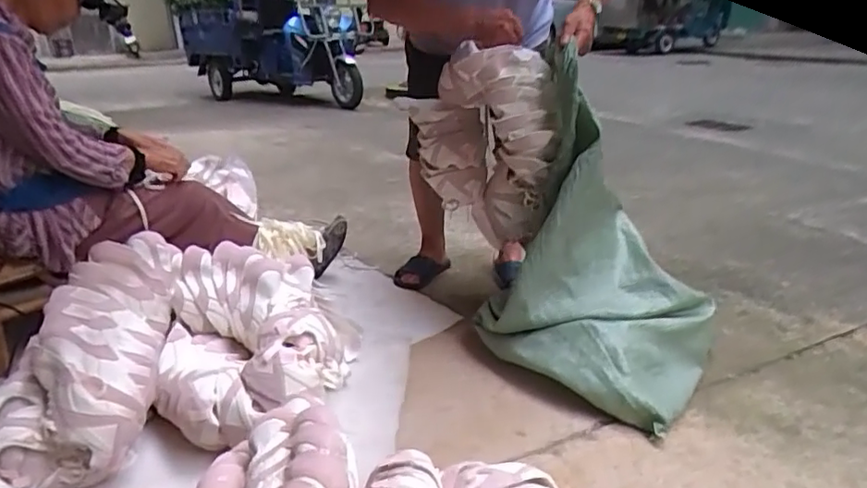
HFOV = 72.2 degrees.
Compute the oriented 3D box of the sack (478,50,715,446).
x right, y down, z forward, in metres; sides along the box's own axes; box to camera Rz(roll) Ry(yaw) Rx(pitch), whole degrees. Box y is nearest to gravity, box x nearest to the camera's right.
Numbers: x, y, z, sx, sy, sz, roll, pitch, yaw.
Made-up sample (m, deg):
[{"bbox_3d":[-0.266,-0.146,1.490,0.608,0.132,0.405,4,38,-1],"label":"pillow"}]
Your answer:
[{"bbox_3d":[0.371,-0.032,1.241,0.417,0.610,0.336,17,29,38],"label":"sack"}]

